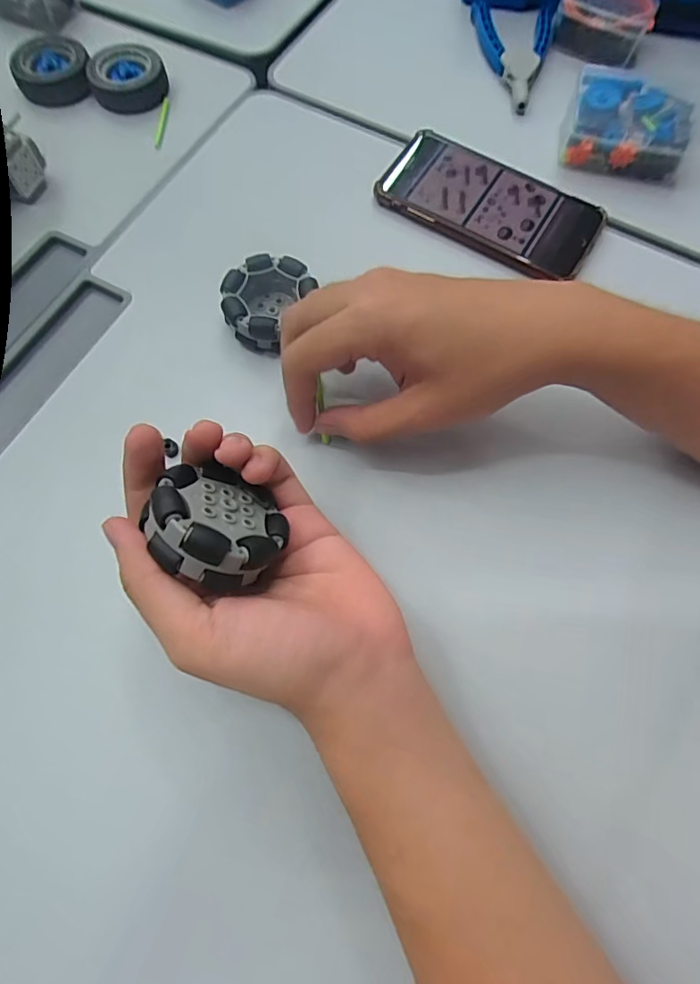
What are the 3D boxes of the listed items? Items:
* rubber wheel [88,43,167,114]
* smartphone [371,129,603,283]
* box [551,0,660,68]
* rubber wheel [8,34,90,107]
[{"bbox_3d":[-0.182,-0.337,0.413,0.059,0.024,0.053,-4,69,-2],"label":"rubber wheel"},{"bbox_3d":[0.103,-0.214,0.375,0.160,0.010,0.080,32,72,11],"label":"smartphone"},{"bbox_3d":[0.222,-0.410,0.442,0.077,0.037,0.048,30,71,10],"label":"box"},{"bbox_3d":[-0.244,-0.347,0.414,0.058,0.022,0.051,-24,71,-9],"label":"rubber wheel"}]

